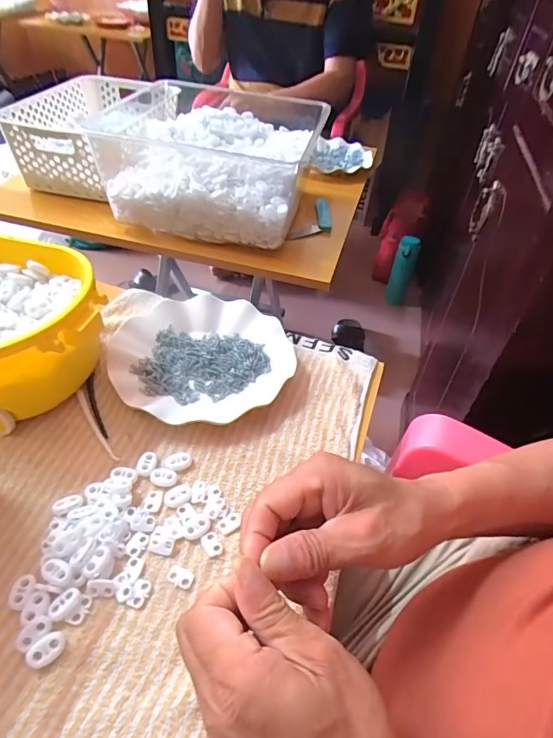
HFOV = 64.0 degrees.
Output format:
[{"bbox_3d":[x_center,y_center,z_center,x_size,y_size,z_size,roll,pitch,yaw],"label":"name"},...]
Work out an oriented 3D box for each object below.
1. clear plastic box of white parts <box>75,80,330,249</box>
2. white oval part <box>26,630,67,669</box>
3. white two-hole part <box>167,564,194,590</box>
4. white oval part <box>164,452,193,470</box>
[{"bbox_3d":[-0.095,-0.338,0.741,0.303,0.132,0.345,13,45,8],"label":"clear plastic box of white parts"},{"bbox_3d":[-0.145,0.177,0.280,0.023,0.004,0.015,-31,76,-37],"label":"white oval part"},{"bbox_3d":[-0.069,0.149,0.318,0.019,0.004,0.013,23,47,17],"label":"white two-hole part"},{"bbox_3d":[-0.085,0.081,0.384,0.023,0.005,0.016,-13,47,-18],"label":"white oval part"}]

